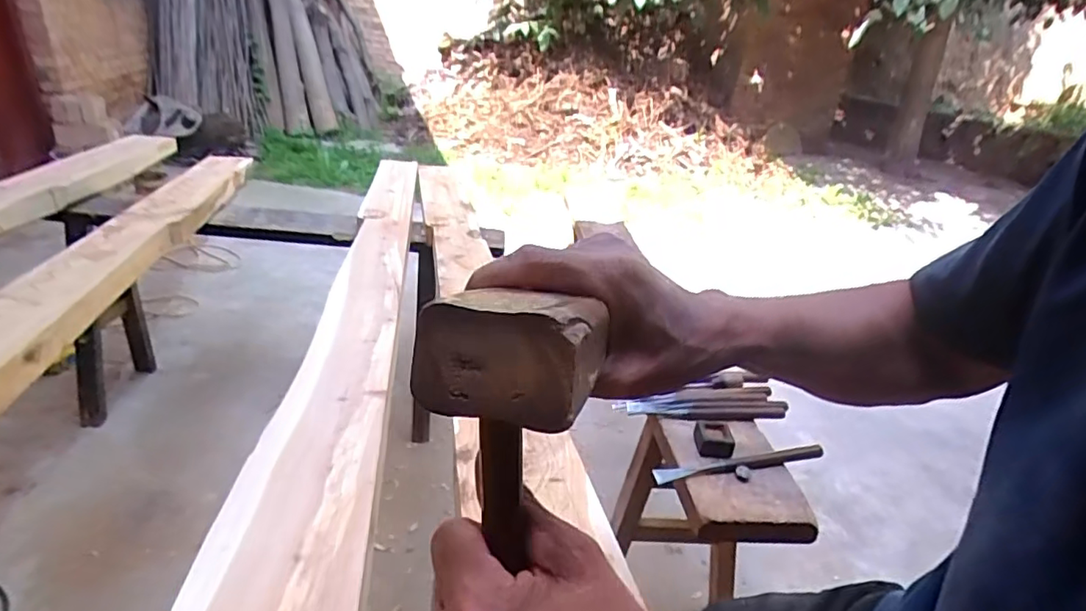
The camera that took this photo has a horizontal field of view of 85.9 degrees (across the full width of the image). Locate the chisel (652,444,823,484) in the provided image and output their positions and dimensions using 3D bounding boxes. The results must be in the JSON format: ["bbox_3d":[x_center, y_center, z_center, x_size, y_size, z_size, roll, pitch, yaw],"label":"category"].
[{"bbox_3d":[0.263,0.210,0.774,0.254,0.023,0.016,-2,26,-16],"label":"chisel"}]

